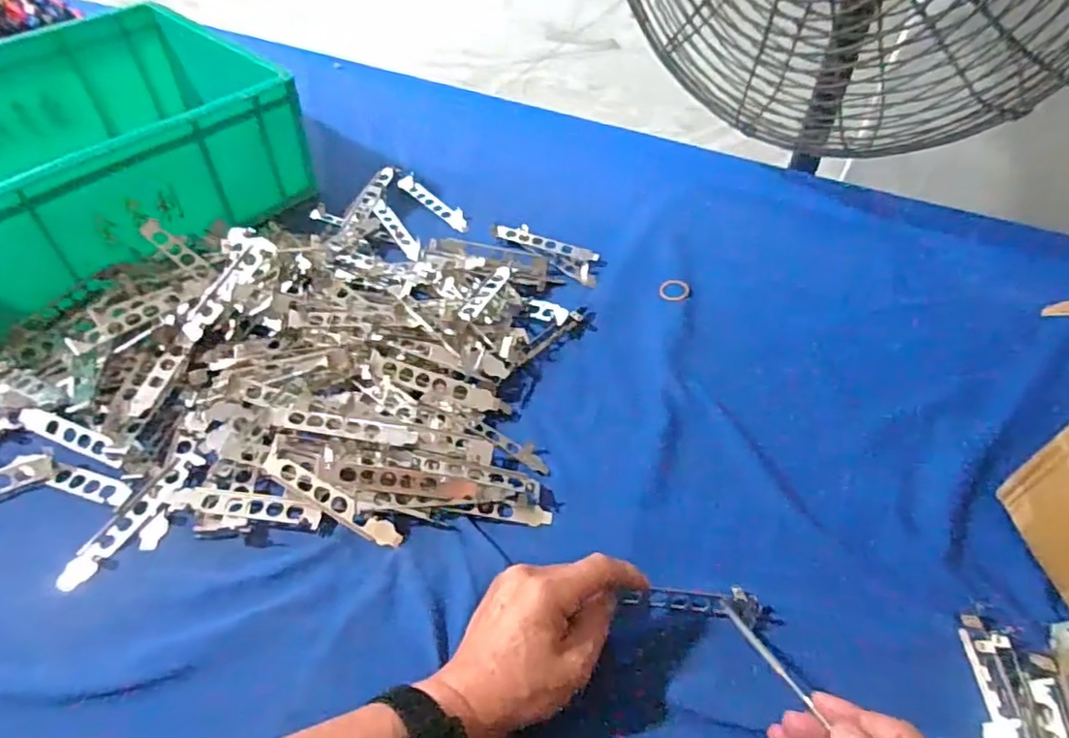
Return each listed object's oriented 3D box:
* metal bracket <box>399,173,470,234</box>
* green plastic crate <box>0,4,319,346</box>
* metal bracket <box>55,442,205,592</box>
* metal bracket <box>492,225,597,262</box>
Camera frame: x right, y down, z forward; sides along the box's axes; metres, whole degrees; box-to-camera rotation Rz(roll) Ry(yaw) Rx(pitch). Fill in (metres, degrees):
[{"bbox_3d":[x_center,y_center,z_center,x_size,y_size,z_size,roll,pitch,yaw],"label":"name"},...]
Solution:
[{"bbox_3d":[-0.120,-0.199,0.755,0.026,0.011,0.122,-36,59,-28],"label":"metal bracket"},{"bbox_3d":[-0.497,-0.228,0.680,0.315,0.139,0.403,36,57,26],"label":"green plastic crate"},{"bbox_3d":[-0.305,0.109,0.479,0.028,0.005,0.128,21,51,16],"label":"metal bracket"},{"bbox_3d":[0.013,-0.142,0.701,0.121,0.009,0.027,14,50,10],"label":"metal bracket"}]

